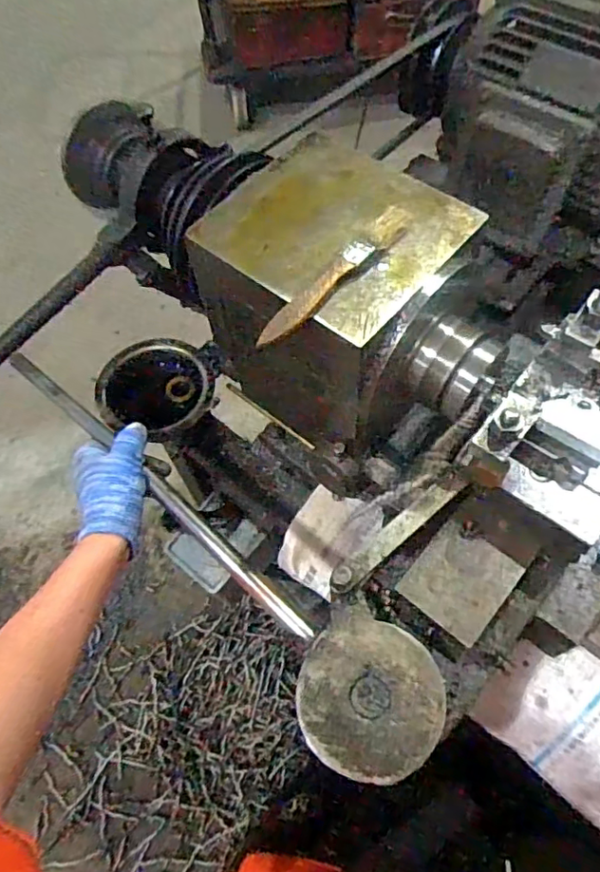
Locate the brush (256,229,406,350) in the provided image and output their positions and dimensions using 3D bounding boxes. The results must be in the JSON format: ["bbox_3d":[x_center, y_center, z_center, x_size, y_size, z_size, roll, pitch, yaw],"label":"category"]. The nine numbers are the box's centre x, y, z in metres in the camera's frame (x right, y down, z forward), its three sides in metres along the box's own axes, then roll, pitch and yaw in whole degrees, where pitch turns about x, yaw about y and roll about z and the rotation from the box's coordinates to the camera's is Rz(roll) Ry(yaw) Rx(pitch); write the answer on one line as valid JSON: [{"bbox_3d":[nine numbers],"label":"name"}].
[{"bbox_3d":[0.019,-0.107,0.404,0.027,0.013,0.138,38,70,21],"label":"brush"}]

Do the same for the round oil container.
[{"bbox_3d":[-0.170,-0.051,0.692,0.132,0.054,0.114,-24,62,-9],"label":"round oil container"}]

